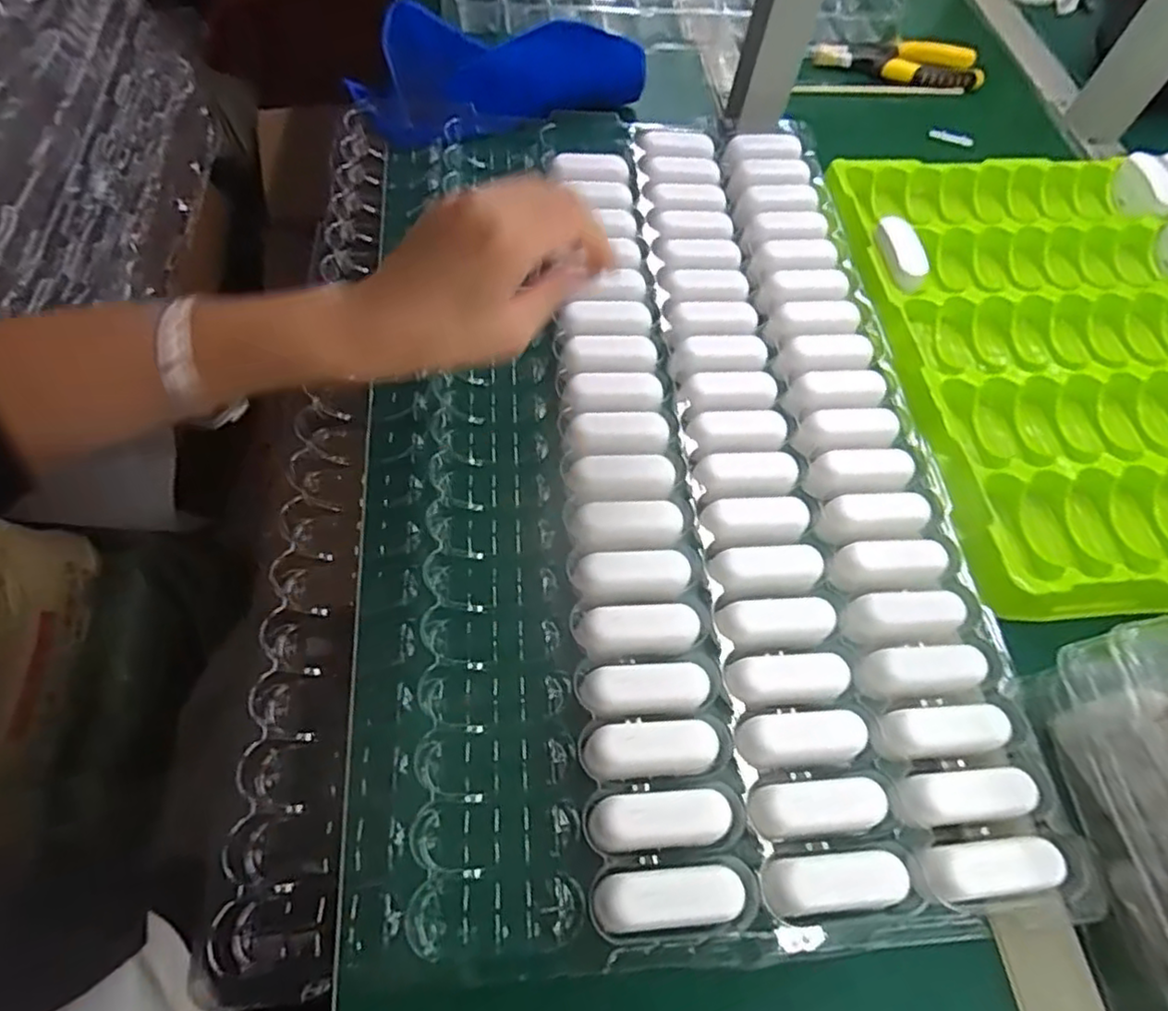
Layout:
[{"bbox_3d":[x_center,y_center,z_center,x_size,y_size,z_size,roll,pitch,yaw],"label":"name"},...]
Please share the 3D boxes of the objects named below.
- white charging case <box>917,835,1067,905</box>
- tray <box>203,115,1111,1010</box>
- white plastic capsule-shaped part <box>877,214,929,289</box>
[{"bbox_3d":[0.186,0.165,0.301,0.064,0.017,0.021,-5,63,-7],"label":"white charging case"},{"bbox_3d":[0.021,-0.057,0.416,0.379,0.030,0.566,-1,62,-4],"label":"tray"},{"bbox_3d":[0.235,-0.189,0.488,0.021,0.014,0.060,-4,63,-6],"label":"white plastic capsule-shaped part"}]

